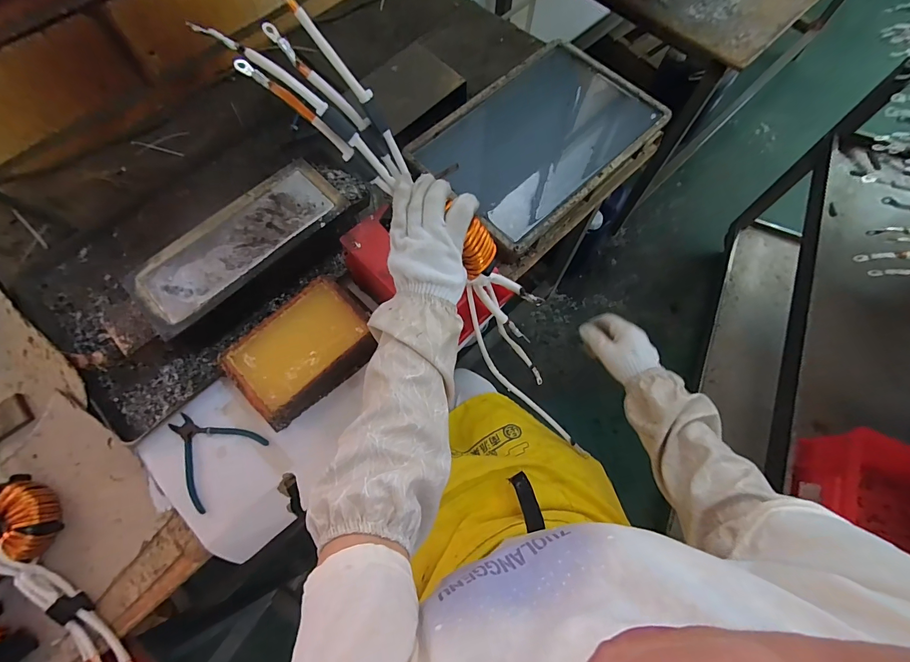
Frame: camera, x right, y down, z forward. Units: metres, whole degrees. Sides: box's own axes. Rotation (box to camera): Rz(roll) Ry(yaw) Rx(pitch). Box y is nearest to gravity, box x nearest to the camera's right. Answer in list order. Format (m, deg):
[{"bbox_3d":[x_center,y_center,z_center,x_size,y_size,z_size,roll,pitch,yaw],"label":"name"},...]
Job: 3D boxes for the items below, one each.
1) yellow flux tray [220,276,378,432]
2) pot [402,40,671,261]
[{"bbox_3d":[-0.226,0.027,0.605,0.212,0.065,0.145,-38,73,-12],"label":"yellow flux tray"},{"bbox_3d":[0.162,-0.354,0.760,0.449,0.095,0.298,-42,74,-14],"label":"pot"}]

